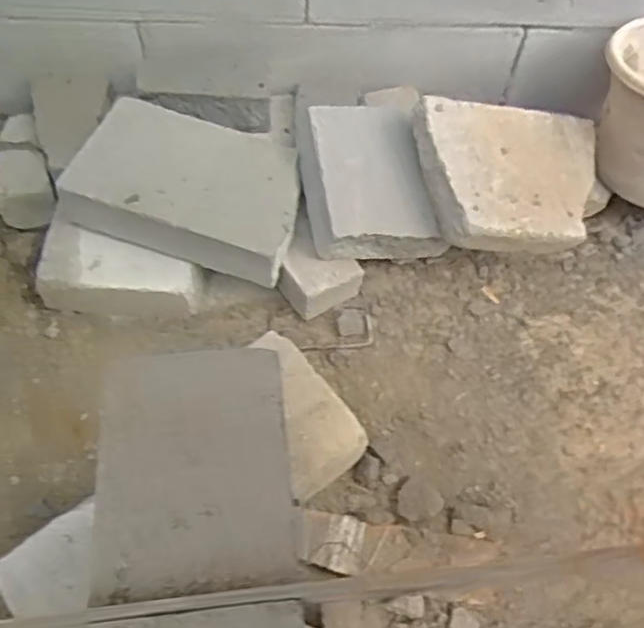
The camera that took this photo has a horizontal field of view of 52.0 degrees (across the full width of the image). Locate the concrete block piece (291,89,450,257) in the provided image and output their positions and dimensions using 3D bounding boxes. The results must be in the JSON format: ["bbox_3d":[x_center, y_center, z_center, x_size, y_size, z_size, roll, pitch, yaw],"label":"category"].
[{"bbox_3d":[0.055,-0.203,0.958,0.169,0.061,0.213,-6,78,-19],"label":"concrete block piece"}]

